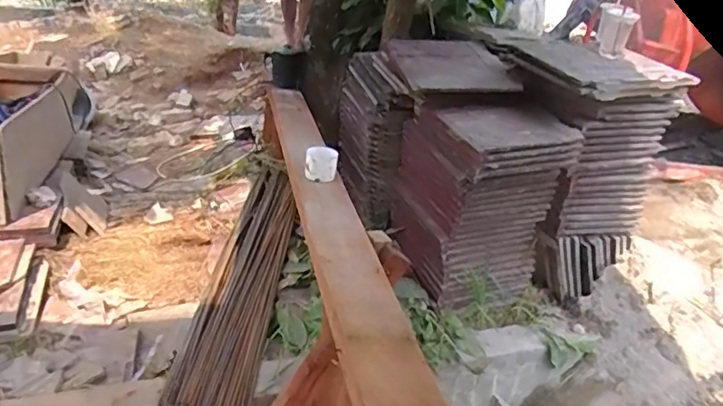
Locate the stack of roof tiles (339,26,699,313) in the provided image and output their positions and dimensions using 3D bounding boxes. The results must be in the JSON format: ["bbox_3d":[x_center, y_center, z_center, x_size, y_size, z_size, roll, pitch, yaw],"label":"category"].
[{"bbox_3d":[0.394,-0.188,1.913,0.699,0.684,0.874,-3,25,-23],"label":"stack of roof tiles"}]

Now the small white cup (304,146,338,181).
[{"bbox_3d":[-0.102,-0.100,1.431,0.082,0.070,0.074,5,23,-4],"label":"small white cup"}]

